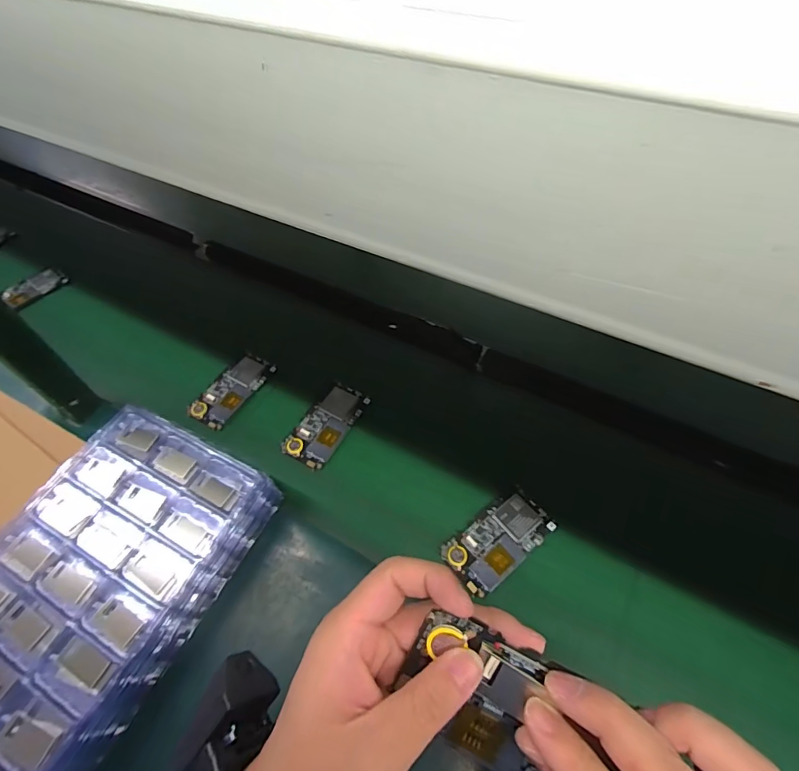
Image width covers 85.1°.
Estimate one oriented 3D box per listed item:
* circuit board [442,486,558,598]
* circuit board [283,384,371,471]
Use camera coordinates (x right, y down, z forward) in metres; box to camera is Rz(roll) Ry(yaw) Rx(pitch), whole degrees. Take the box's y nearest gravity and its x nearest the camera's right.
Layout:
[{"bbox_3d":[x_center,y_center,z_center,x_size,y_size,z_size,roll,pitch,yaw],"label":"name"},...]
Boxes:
[{"bbox_3d":[0.112,0.169,0.483,0.122,0.008,0.062,-33,59,-21],"label":"circuit board"},{"bbox_3d":[-0.095,0.048,0.575,0.062,0.014,0.122,25,57,19],"label":"circuit board"}]

